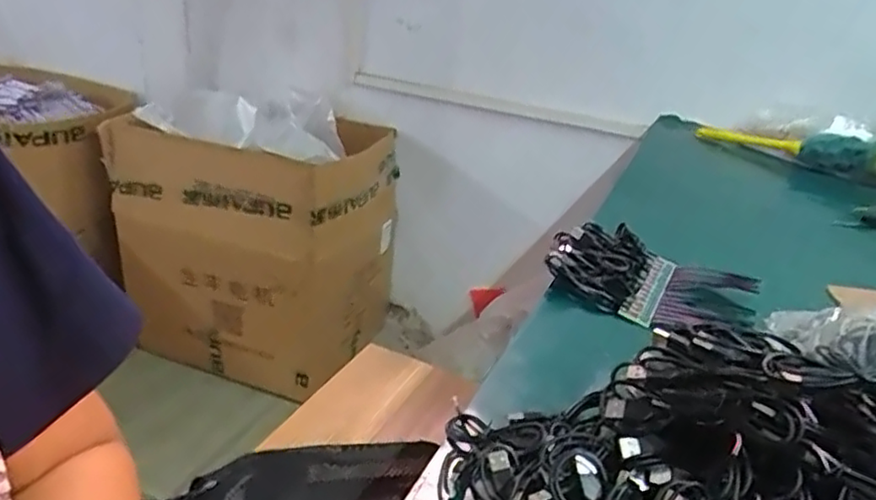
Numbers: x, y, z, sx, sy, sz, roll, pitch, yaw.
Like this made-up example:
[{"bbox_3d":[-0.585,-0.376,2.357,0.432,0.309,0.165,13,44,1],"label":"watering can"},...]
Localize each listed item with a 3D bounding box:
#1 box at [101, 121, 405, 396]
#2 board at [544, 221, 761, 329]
[{"bbox_3d":[-0.428,-0.030,1.662,0.529,0.532,0.424,14,29,17],"label":"box"},{"bbox_3d":[0.228,0.034,0.747,0.224,0.042,0.154,21,31,28],"label":"board"}]

